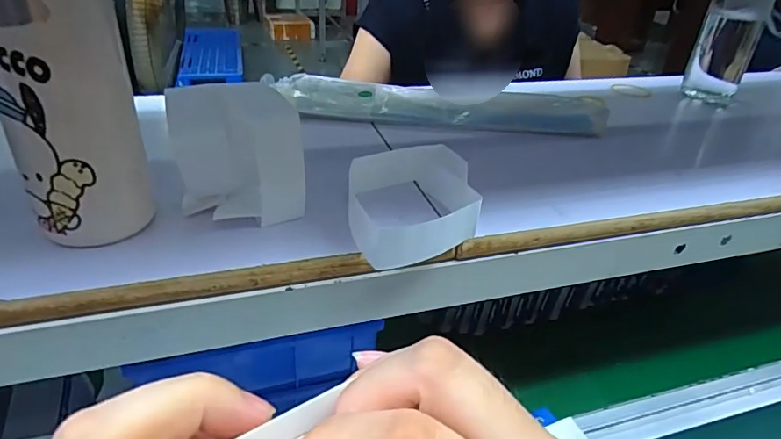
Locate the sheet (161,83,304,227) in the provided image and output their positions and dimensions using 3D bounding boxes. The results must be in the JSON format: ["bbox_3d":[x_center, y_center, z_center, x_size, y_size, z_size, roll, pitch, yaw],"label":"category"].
[{"bbox_3d":[-0.091,-0.039,0.311,0.073,0.089,0.033,-3,33,-11],"label":"sheet"}]

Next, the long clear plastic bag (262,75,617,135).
[{"bbox_3d":[0.049,-0.112,0.515,0.320,0.034,0.064,1,32,-5],"label":"long clear plastic bag"}]

